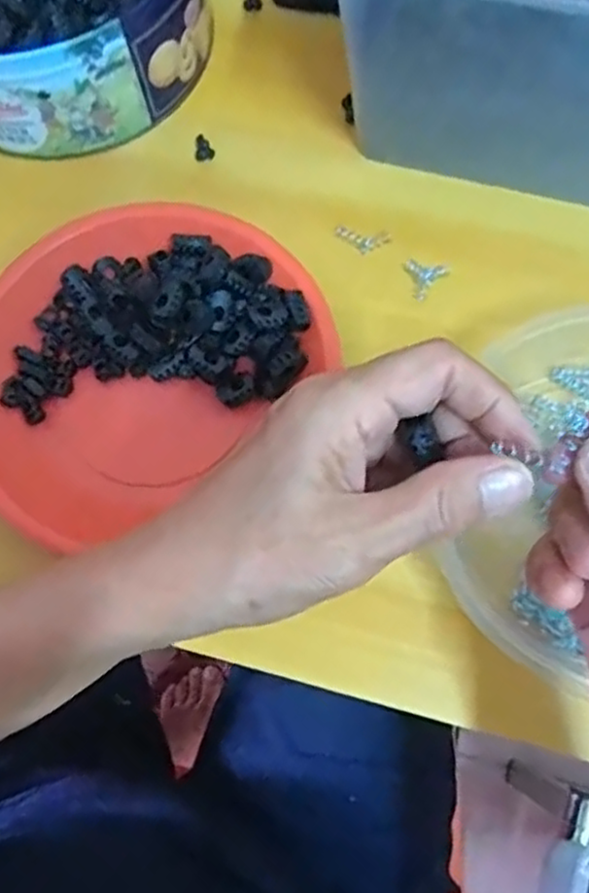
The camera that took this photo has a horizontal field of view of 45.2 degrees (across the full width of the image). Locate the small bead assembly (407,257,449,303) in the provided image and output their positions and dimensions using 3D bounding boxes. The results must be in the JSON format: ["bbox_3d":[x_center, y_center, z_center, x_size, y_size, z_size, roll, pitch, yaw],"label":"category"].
[{"bbox_3d":[0.073,-0.093,0.398,0.023,0.004,0.025,15,75,6],"label":"small bead assembly"}]

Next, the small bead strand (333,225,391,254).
[{"bbox_3d":[0.039,-0.121,0.413,0.032,0.005,0.016,8,74,4],"label":"small bead strand"}]

